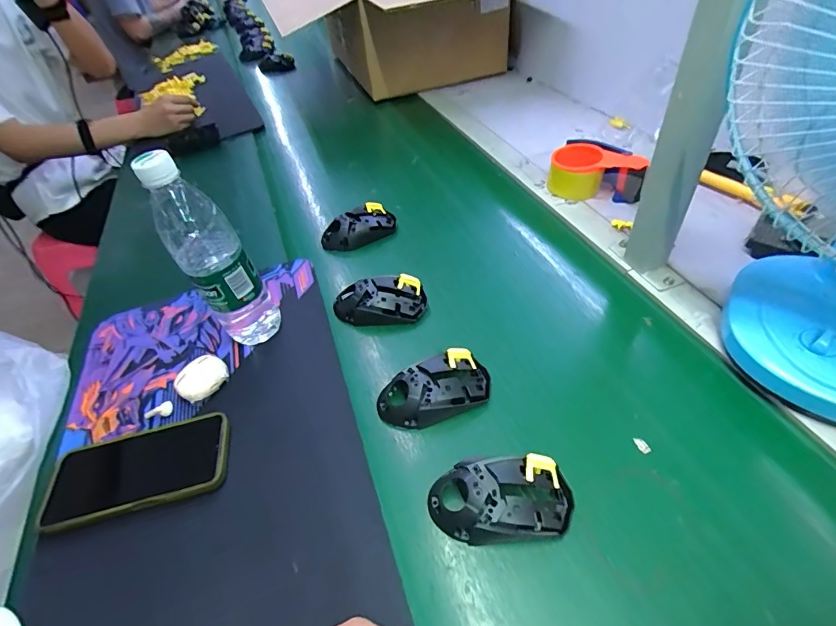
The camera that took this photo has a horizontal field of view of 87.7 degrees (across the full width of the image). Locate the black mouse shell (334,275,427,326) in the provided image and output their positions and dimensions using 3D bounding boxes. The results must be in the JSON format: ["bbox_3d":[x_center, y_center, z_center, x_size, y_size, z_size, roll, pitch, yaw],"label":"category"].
[{"bbox_3d":[-0.049,-0.016,0.545,0.113,0.034,0.057,-4,46,3],"label":"black mouse shell"}]

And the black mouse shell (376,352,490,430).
[{"bbox_3d":[0.017,0.079,0.447,0.117,0.034,0.058,-18,47,-11],"label":"black mouse shell"}]

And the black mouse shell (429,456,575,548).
[{"bbox_3d":[0.069,0.152,0.369,0.118,0.035,0.071,-7,46,0],"label":"black mouse shell"}]

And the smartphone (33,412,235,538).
[{"bbox_3d":[-0.267,0.150,0.415,0.167,0.019,0.080,-12,46,-5],"label":"smartphone"}]

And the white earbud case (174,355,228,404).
[{"bbox_3d":[-0.237,0.073,0.479,0.053,0.022,0.045,-31,50,-22],"label":"white earbud case"}]

